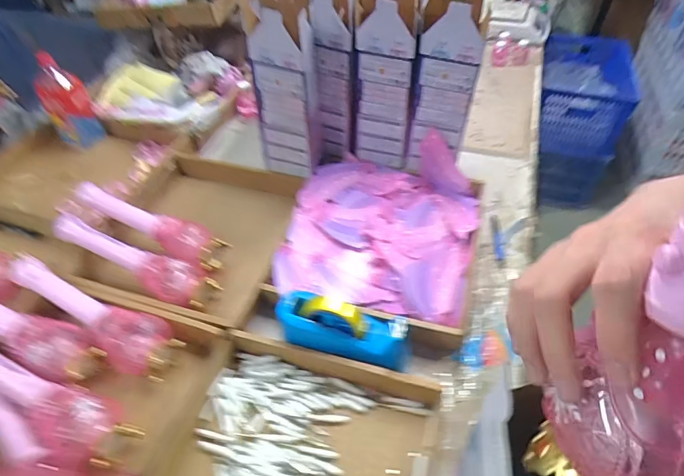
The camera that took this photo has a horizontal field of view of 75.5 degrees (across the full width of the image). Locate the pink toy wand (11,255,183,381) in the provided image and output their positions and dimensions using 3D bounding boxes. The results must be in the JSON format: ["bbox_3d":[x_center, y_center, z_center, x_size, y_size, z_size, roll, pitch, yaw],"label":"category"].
[{"bbox_3d":[-0.413,0.120,0.735,0.341,0.064,0.090,24,51,22],"label":"pink toy wand"}]

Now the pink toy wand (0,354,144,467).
[{"bbox_3d":[-0.447,0.220,0.635,0.332,0.064,0.081,19,53,20],"label":"pink toy wand"}]

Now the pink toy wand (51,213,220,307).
[{"bbox_3d":[-0.366,0.038,0.792,0.323,0.064,0.089,24,54,21],"label":"pink toy wand"}]

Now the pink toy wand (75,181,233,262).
[{"bbox_3d":[-0.373,-0.027,0.845,0.330,0.049,0.071,17,52,16],"label":"pink toy wand"}]

